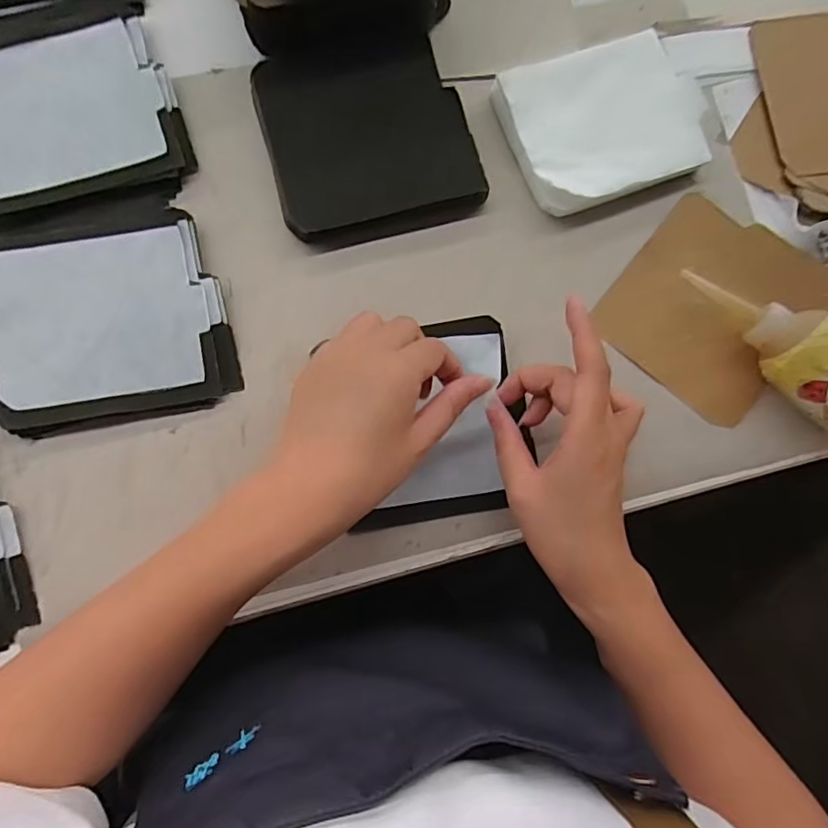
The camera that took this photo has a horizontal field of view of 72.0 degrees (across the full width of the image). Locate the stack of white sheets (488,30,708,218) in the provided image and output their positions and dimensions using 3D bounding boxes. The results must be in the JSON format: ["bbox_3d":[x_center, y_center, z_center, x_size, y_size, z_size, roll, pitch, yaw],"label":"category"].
[{"bbox_3d":[0.135,-0.206,0.407,0.129,0.017,0.109,-21,85,-6],"label":"stack of white sheets"}]

